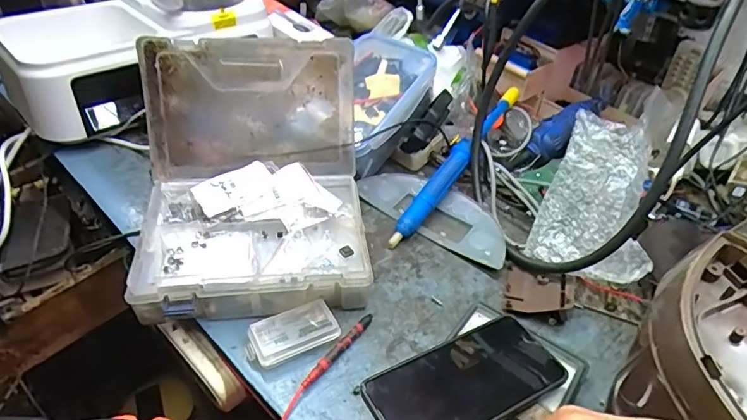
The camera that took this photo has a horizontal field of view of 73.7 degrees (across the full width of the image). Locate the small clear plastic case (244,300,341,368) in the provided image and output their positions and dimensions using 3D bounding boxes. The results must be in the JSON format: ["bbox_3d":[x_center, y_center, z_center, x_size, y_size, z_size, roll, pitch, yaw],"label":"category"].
[{"bbox_3d":[-0.079,0.116,0.479,0.086,0.023,0.043,-14,44,-21],"label":"small clear plastic case"}]

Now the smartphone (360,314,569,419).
[{"bbox_3d":[0.078,0.138,0.402,0.159,0.010,0.079,-18,46,-24],"label":"smartphone"}]

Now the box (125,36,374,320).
[{"bbox_3d":[-0.124,-0.038,0.524,0.226,0.207,0.225,-3,41,-10],"label":"box"}]

